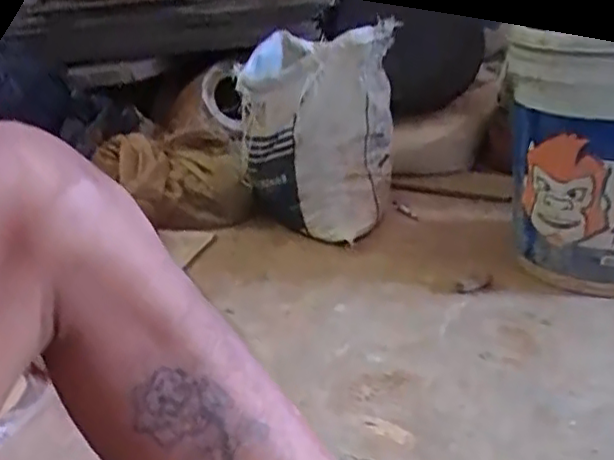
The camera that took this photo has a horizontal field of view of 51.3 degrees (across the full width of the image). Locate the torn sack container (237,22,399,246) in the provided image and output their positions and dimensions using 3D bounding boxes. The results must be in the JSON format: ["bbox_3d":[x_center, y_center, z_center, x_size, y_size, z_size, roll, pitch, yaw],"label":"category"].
[{"bbox_3d":[0.018,-0.198,1.279,0.289,0.340,0.277,5,25,19],"label":"torn sack container"}]

